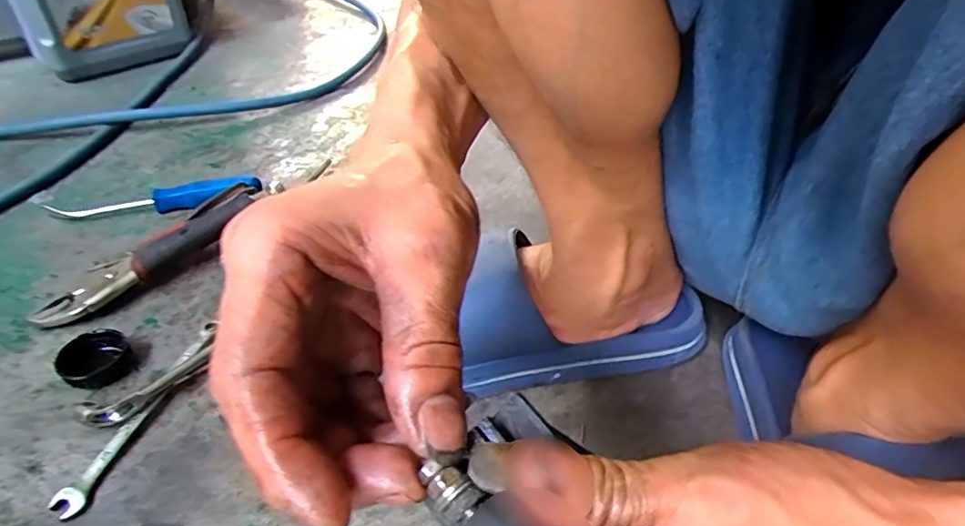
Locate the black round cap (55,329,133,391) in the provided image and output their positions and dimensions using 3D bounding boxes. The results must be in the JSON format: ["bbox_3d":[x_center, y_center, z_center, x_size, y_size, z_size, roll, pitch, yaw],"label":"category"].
[{"bbox_3d":[-0.283,0.071,0.409,0.044,0.018,0.046,1,41,-1],"label":"black round cap"}]

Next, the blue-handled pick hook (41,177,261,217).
[{"bbox_3d":[-0.322,-0.061,0.555,0.199,0.028,0.032,-8,42,-10],"label":"blue-handled pick hook"}]

